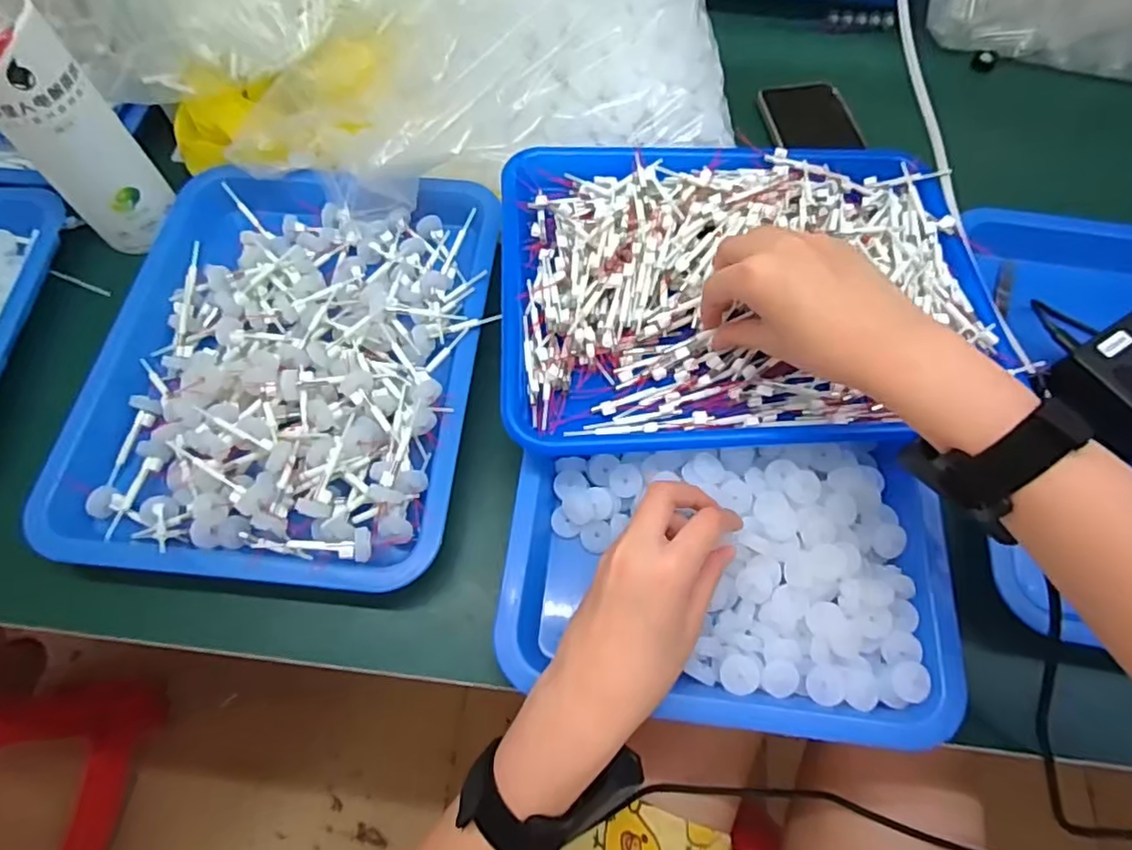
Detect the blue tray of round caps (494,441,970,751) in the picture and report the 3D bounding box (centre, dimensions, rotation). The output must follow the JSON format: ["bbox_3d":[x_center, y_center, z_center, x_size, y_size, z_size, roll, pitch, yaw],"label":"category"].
[{"bbox_3d":[0.095,0.093,0.383,0.263,0.038,0.175,2,65,1],"label":"blue tray of round caps"}]

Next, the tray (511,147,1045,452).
[{"bbox_3d":[0.127,-0.095,0.433,0.326,0.051,0.236,-1,65,-1],"label":"tray"}]

